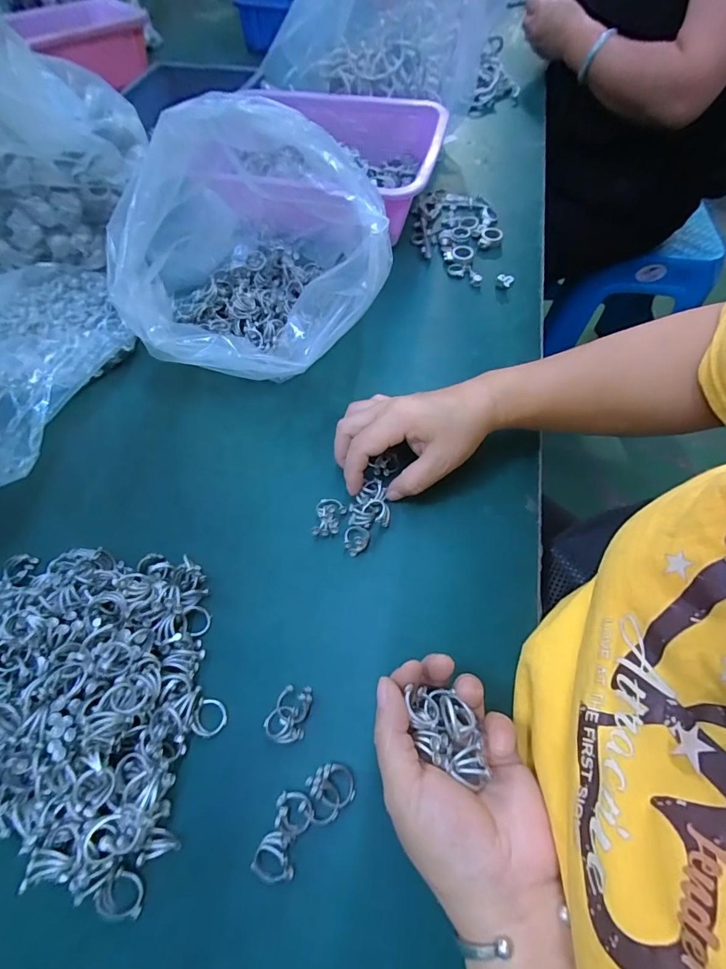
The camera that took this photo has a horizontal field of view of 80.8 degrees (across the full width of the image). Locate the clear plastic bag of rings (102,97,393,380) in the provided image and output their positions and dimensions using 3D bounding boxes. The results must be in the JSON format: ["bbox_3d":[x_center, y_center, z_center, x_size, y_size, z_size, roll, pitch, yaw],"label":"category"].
[{"bbox_3d":[-0.093,-0.204,0.368,0.210,0.188,0.204,-8,62,-3],"label":"clear plastic bag of rings"}]

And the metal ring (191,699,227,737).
[{"bbox_3d":[-0.098,0.150,0.274,0.021,0.004,0.021,10,51,-12],"label":"metal ring"}]

